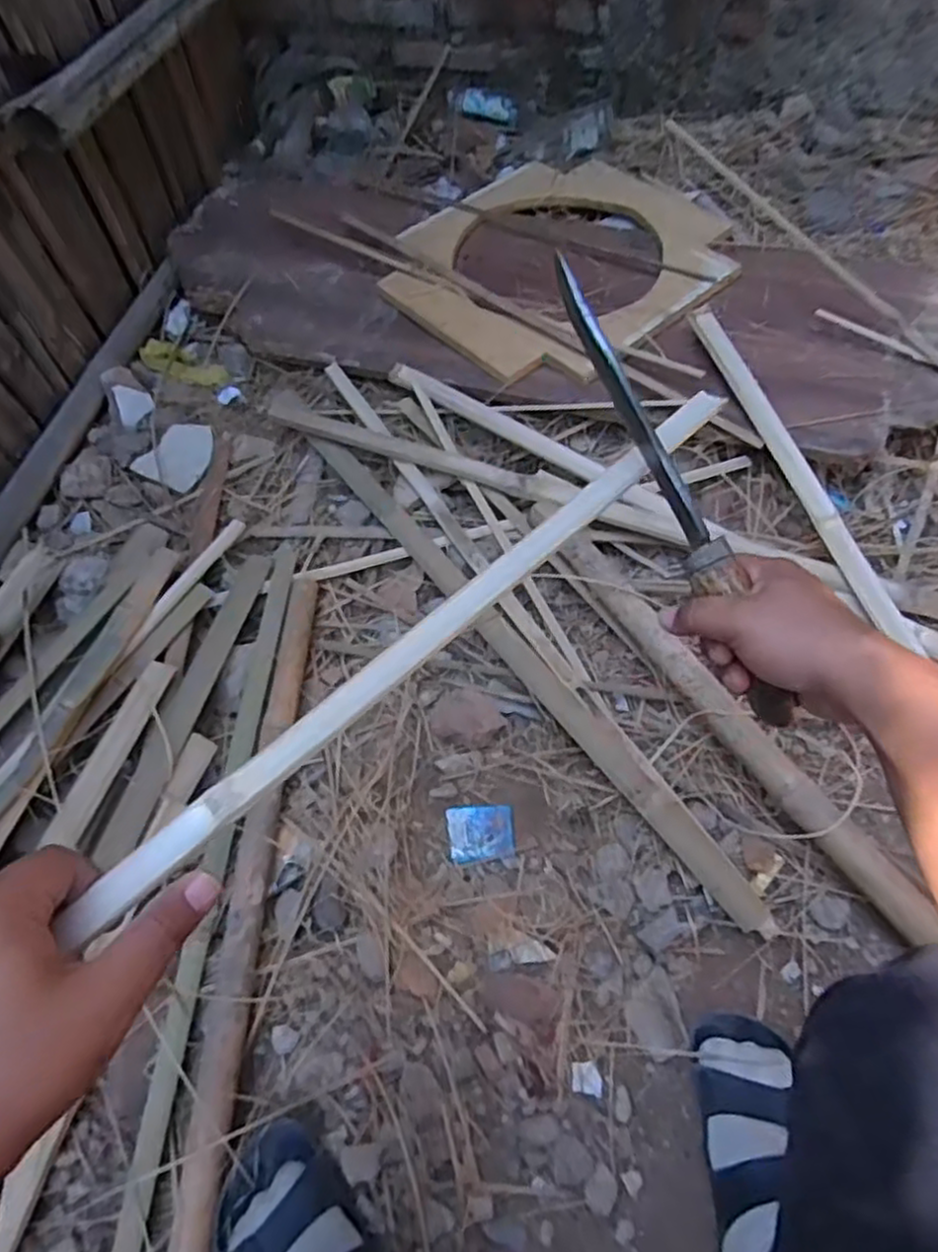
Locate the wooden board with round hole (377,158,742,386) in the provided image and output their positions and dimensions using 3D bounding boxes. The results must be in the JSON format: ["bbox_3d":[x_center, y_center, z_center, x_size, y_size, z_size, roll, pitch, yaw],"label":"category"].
[{"bbox_3d":[0.146,-0.592,1.167,0.499,0.027,0.461,-39,65,-15],"label":"wooden board with round hole"}]

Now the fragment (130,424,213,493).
[{"bbox_3d":[-0.420,-0.251,1.049,0.096,0.017,0.104,19,65,12],"label":"fragment"}]

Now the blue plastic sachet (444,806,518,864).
[{"bbox_3d":[0.014,0.232,0.820,0.073,0.006,0.061,-5,57,-2],"label":"blue plastic sachet"}]

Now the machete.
[{"bbox_3d":[0.126,-0.086,0.460,0.023,0.042,0.324,-24,85,-10],"label":"machete"}]

